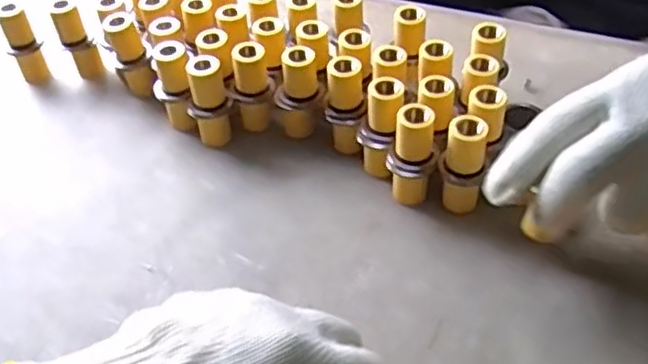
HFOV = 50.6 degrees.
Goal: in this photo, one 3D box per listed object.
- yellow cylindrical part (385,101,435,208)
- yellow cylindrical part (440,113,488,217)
[{"bbox_3d":[0.053,-0.015,0.418,0.025,0.066,0.020,8,47,12],"label":"yellow cylindrical part"},{"bbox_3d":[0.083,-0.008,0.411,0.024,0.068,0.021,3,46,7],"label":"yellow cylindrical part"}]

